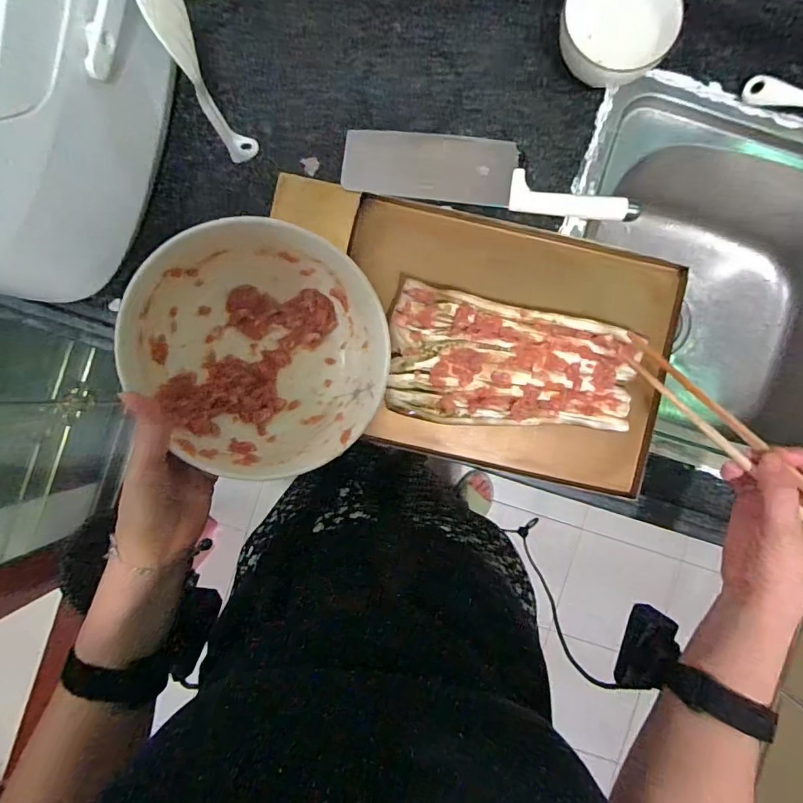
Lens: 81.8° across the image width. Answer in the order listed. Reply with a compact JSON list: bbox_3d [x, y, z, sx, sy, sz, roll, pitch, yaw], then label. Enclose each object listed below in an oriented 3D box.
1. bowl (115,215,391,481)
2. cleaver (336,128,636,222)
[{"bbox_3d":[-0.109,-0.041,0.373,0.175,0.085,0.186,-44,104,-11],"label":"bowl"},{"bbox_3d":[0.092,-0.247,0.495,0.303,0.017,0.079,6,90,-1],"label":"cleaver"}]

